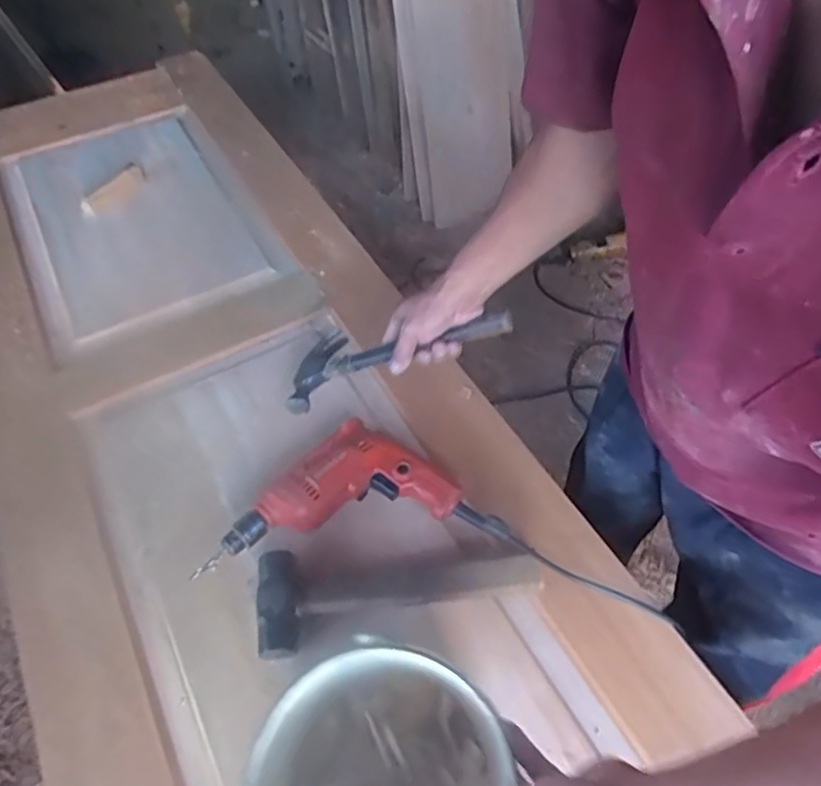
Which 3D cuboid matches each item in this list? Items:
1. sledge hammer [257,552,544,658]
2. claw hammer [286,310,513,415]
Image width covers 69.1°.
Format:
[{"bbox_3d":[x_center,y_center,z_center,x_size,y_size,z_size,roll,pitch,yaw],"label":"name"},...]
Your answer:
[{"bbox_3d":[-0.011,0.215,0.648,0.299,0.044,0.103,-6,55,-1],"label":"sledge hammer"},{"bbox_3d":[-0.015,-0.049,0.711,0.282,0.036,0.122,-10,52,26],"label":"claw hammer"}]

